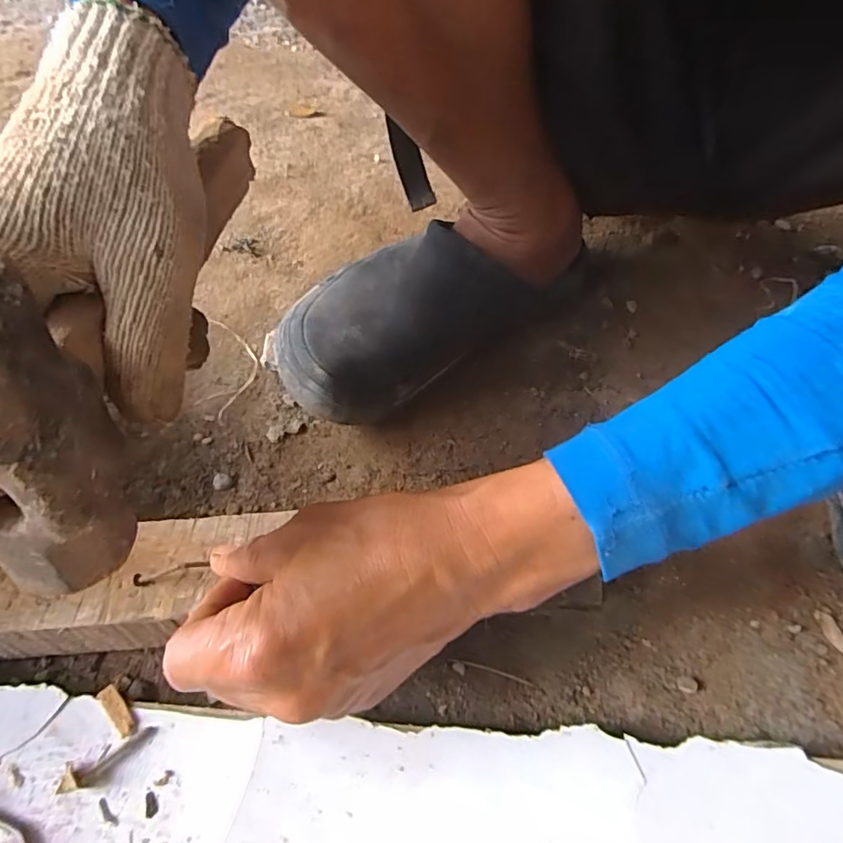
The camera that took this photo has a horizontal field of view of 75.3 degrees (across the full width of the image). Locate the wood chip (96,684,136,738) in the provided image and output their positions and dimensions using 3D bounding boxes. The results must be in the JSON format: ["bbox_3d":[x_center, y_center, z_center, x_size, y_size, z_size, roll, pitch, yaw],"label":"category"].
[{"bbox_3d":[-0.137,0.130,0.245,0.026,0.004,0.008,37,61,26],"label":"wood chip"}]

